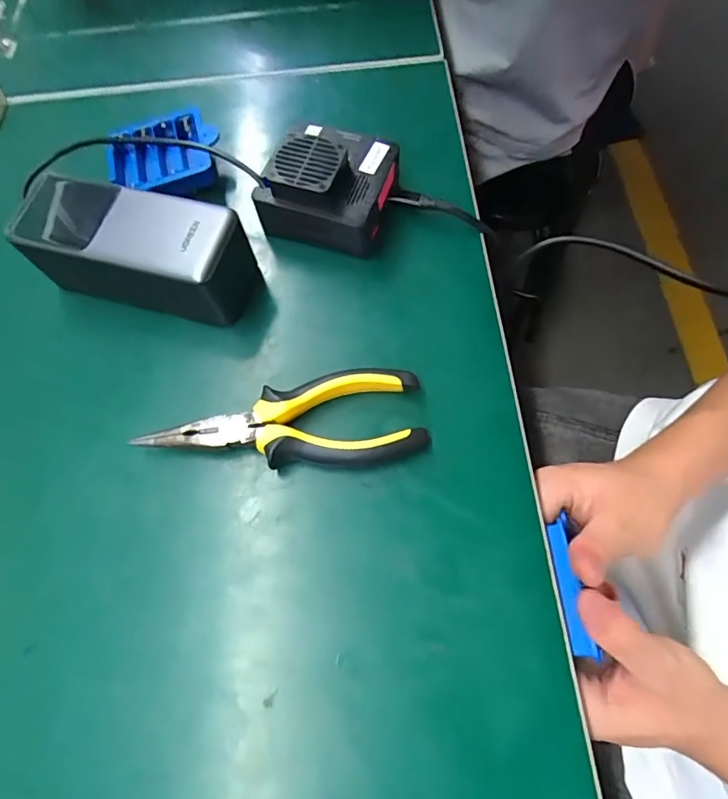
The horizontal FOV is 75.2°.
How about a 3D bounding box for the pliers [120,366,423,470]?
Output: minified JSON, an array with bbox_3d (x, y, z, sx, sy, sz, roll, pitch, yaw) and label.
[{"bbox_3d":[-0.042,0.016,0.260,0.148,0.020,0.051,-7,68,0],"label":"pliers"}]

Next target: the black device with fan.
[{"bbox_3d":[-0.022,-0.138,0.303,0.075,0.048,0.073,17,70,9],"label":"black device with fan"}]

